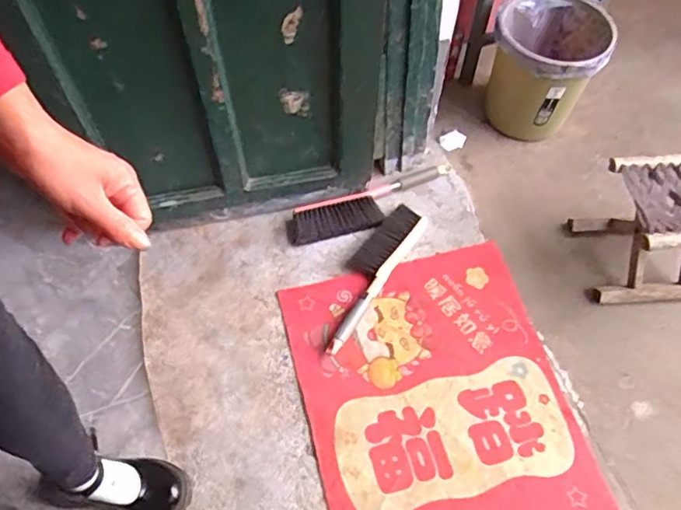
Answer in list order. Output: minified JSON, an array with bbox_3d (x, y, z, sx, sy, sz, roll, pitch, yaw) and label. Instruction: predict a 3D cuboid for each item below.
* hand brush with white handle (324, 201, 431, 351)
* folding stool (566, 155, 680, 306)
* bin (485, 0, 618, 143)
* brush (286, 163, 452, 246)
[{"bbox_3d":[0.056,0.037,1.272,0.098,0.039,0.378,31,63,16],"label":"hand brush with white handle"},{"bbox_3d":[0.690,-0.051,1.239,0.285,0.248,0.226,-7,59,-5],"label":"folding stool"},{"bbox_3d":[0.490,-0.454,1.468,0.267,0.286,0.246,20,62,12],"label":"bin"},{"bbox_3d":[0.080,-0.116,1.387,0.422,0.032,0.108,-16,61,-10],"label":"brush"}]

